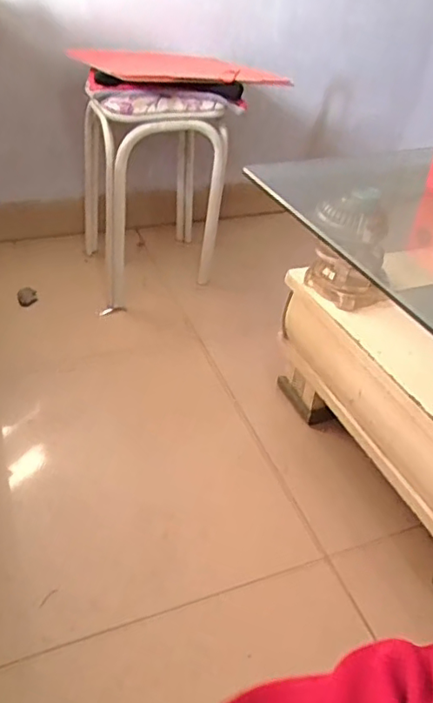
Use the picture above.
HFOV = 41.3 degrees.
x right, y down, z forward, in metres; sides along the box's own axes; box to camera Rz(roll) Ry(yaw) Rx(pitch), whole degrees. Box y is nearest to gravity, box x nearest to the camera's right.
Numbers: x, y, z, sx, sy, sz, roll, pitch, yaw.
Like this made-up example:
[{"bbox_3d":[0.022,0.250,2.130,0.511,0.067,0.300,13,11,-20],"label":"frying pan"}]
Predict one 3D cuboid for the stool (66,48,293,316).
[{"bbox_3d":[-0.134,-0.428,1.405,0.368,0.522,0.328,-14,42,-22],"label":"stool"}]

